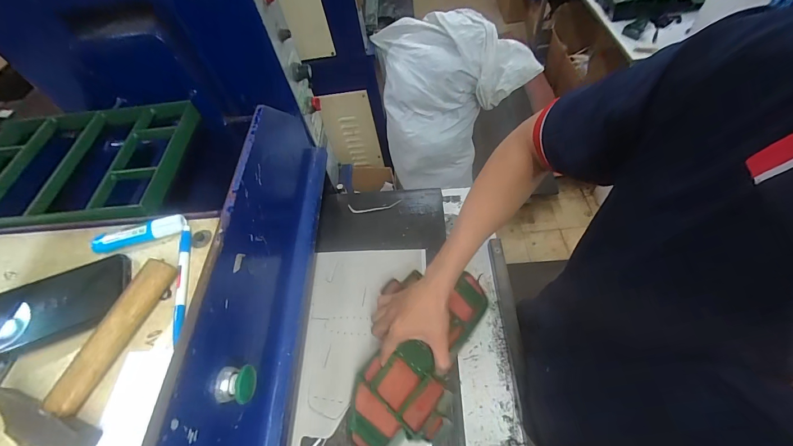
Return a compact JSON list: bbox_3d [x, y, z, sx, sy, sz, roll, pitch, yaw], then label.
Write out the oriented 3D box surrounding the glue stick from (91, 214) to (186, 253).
[{"bbox_3d":[-0.296,0.012,0.386,0.103,0.022,0.022,-16,56,-3],"label":"glue stick"}]

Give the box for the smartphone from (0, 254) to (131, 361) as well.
[{"bbox_3d":[-0.359,0.087,0.340,0.162,0.012,0.072,-24,69,-15],"label":"smartphone"}]

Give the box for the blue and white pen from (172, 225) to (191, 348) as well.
[{"bbox_3d":[-0.224,0.058,0.352,0.016,0.013,0.132,-17,56,-4],"label":"blue and white pen"}]

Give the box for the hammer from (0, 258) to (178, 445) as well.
[{"bbox_3d":[-0.287,0.112,0.314,0.097,0.029,0.166,3,57,9],"label":"hammer"}]

